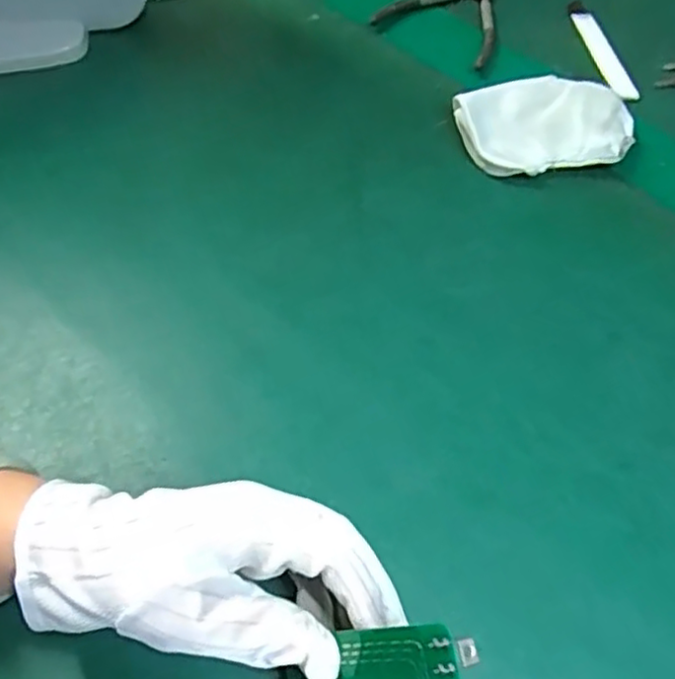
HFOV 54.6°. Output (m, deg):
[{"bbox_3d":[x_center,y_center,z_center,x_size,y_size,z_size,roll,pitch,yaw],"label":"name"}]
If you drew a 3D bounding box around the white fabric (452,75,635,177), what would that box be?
[{"bbox_3d":[0.156,-0.164,0.502,0.127,0.024,0.082,-7,60,-7],"label":"white fabric"}]

